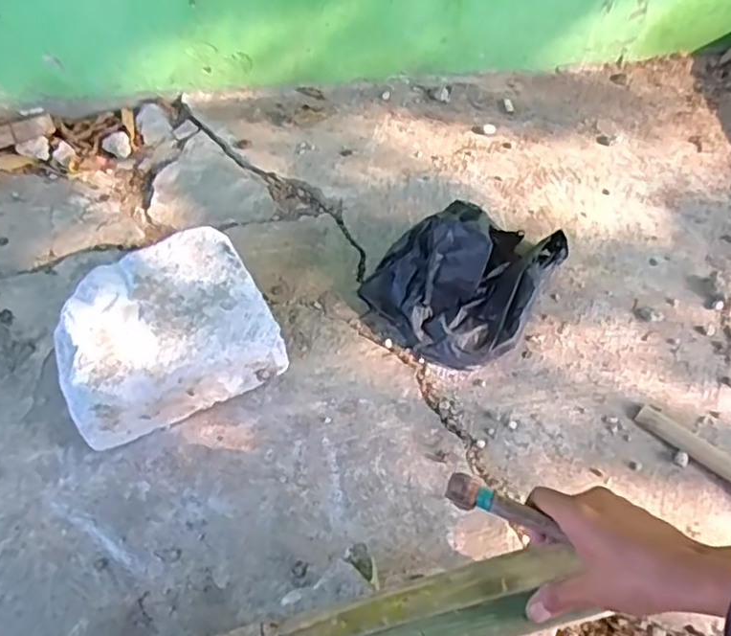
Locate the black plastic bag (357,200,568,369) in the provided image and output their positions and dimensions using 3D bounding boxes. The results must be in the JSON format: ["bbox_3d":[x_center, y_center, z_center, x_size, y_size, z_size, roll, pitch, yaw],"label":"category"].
[{"bbox_3d":[0.119,-0.066,0.770,0.187,0.109,0.219,26,61,15],"label":"black plastic bag"}]

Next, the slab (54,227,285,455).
[{"bbox_3d":[-0.228,0.017,0.722,0.218,0.098,0.181,-24,61,-15],"label":"slab"}]

